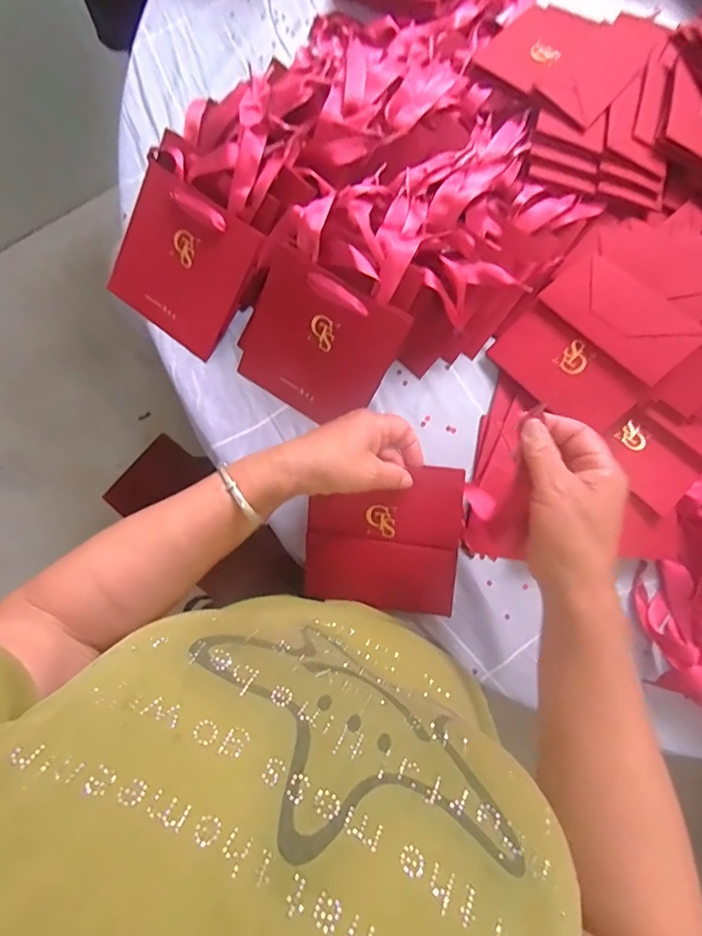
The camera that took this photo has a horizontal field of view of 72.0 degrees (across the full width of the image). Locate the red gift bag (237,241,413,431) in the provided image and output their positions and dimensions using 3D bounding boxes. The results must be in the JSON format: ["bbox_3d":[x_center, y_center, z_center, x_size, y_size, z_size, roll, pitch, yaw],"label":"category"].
[{"bbox_3d":[-0.035,-0.121,0.472,0.148,0.022,0.134,32,125,7],"label":"red gift bag"}]

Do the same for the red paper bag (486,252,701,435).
[{"bbox_3d":[0.230,-0.119,0.464,0.137,0.006,0.137,-44,65,11],"label":"red paper bag"}]

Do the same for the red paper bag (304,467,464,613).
[{"bbox_3d":[0.028,0.063,0.434,0.135,0.012,0.134,6,93,1],"label":"red paper bag"}]

